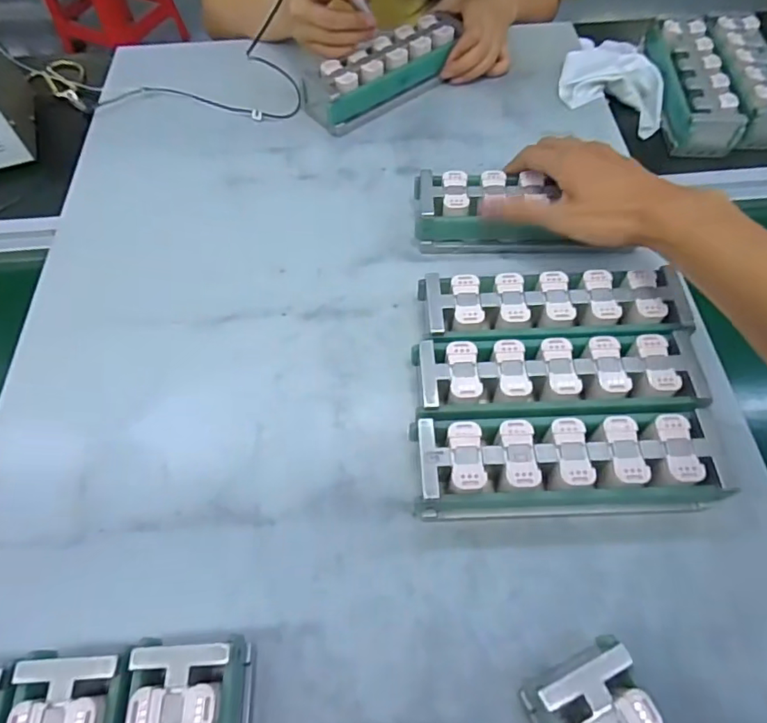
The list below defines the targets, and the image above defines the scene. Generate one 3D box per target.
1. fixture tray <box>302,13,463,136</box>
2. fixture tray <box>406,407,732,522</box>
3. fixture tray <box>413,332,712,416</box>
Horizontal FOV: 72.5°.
[{"bbox_3d":[0.003,-0.308,0.561,0.183,0.047,0.064,-32,64,-16],"label":"fixture tray"},{"bbox_3d":[0.116,0.066,0.343,0.190,0.047,0.070,-2,60,1],"label":"fixture tray"},{"bbox_3d":[0.120,0.014,0.373,0.192,0.045,0.065,-2,60,1],"label":"fixture tray"}]

